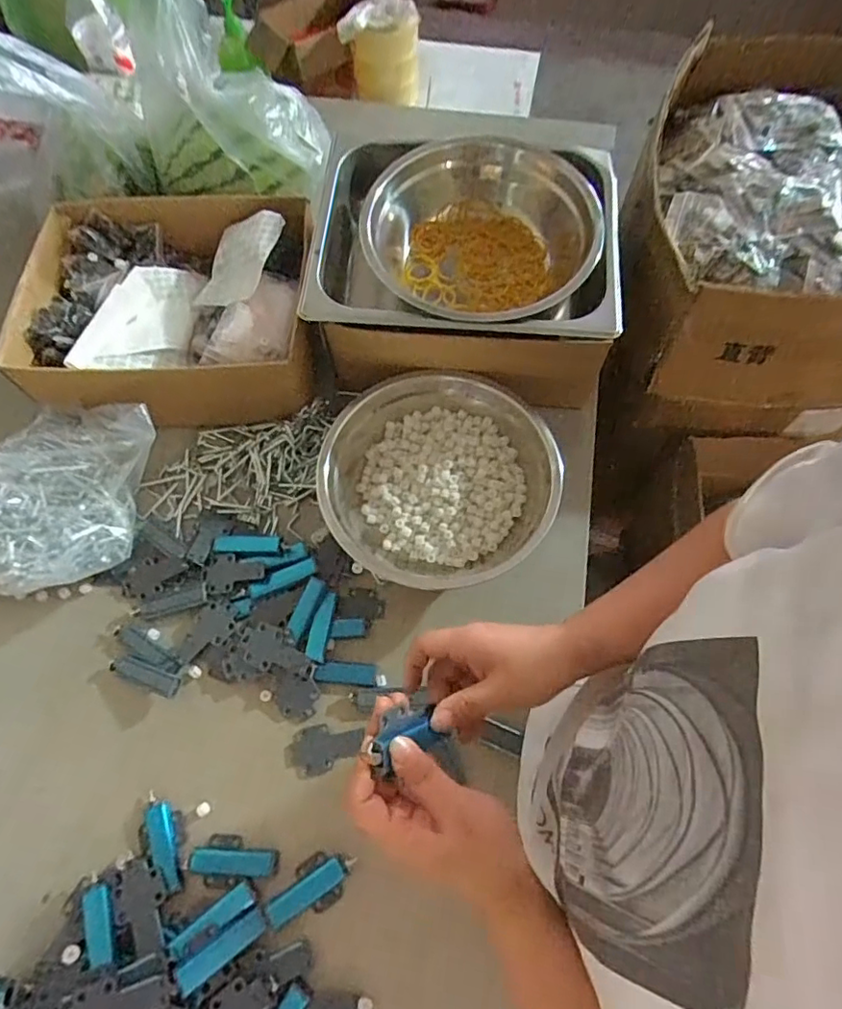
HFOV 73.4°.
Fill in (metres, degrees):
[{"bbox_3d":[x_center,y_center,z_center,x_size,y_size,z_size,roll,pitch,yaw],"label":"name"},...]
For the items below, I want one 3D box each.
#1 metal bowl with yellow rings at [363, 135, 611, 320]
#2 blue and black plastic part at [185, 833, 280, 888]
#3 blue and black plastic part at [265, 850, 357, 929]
[{"bbox_3d":[0.062,-0.282,0.622,0.236,0.084,0.227,0,68,1],"label":"metal bowl with yellow rings"},{"bbox_3d":[-0.174,0.328,0.516,0.081,0.008,0.042,5,68,3],"label":"blue and black plastic part"},{"bbox_3d":[-0.098,0.344,0.506,0.083,0.010,0.042,-37,72,-13],"label":"blue and black plastic part"}]

